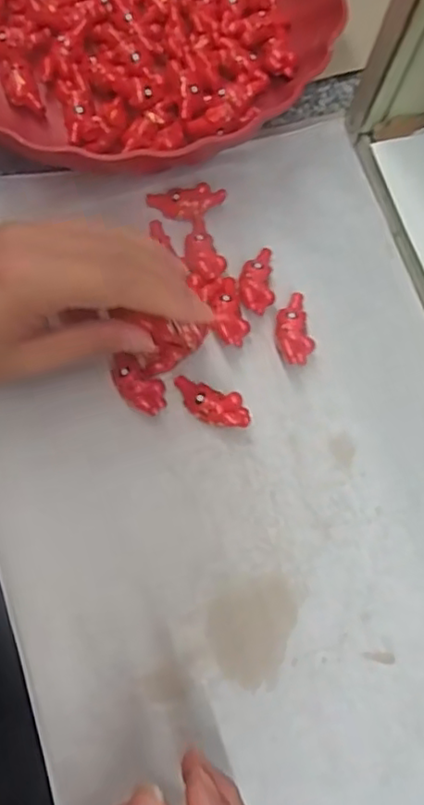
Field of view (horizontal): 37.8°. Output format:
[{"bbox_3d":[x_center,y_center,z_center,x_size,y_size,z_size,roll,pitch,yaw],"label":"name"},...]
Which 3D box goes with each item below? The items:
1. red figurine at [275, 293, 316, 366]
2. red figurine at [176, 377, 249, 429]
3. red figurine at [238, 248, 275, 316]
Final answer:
[{"bbox_3d":[0.042,-0.038,0.324,0.019,0.013,0.038,-9,74,-7],"label":"red figurine"},{"bbox_3d":[0.000,0.002,0.310,0.040,0.015,0.018,19,73,2],"label":"red figurine"},{"bbox_3d":[0.025,-0.066,0.329,0.019,0.011,0.042,10,63,2],"label":"red figurine"}]

